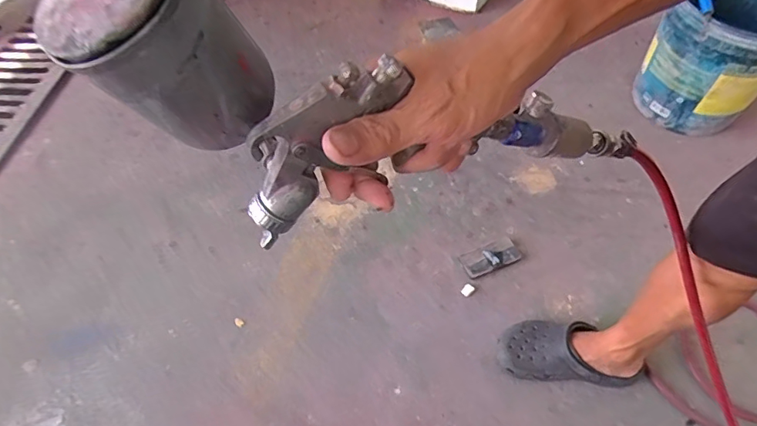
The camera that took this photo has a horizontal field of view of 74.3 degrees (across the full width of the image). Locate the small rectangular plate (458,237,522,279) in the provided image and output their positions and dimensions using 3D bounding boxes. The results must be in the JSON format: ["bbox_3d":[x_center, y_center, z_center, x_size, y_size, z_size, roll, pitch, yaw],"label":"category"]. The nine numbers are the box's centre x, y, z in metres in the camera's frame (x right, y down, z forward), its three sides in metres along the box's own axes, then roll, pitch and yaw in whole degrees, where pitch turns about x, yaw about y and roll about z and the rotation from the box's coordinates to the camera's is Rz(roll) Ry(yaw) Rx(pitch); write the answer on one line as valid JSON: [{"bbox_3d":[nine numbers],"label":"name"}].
[{"bbox_3d":[0.246,0.098,1.114,0.135,0.030,0.062,-24,58,-12],"label":"small rectangular plate"}]

